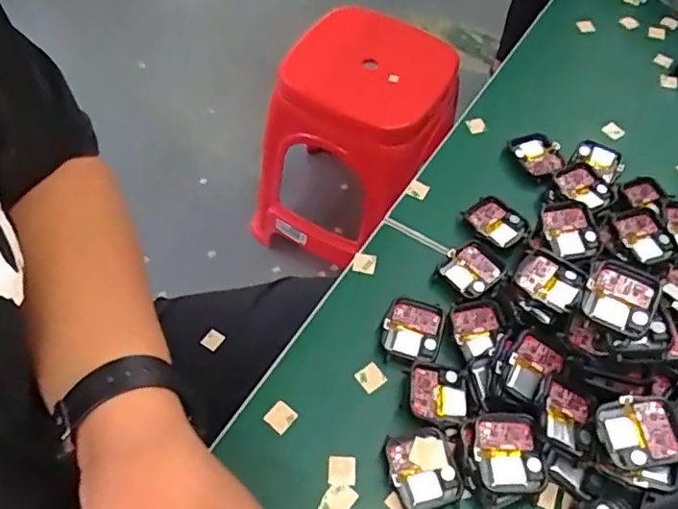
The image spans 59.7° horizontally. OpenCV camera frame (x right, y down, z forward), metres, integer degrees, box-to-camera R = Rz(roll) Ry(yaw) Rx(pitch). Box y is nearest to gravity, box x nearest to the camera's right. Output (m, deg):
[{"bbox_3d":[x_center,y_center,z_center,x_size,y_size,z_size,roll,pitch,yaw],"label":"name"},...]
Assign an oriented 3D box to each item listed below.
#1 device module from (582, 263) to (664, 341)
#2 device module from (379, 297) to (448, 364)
[{"bbox_3d":[0.161,0.026,0.337,0.041,0.012,0.041,21,66,24],"label":"device module"},{"bbox_3d":[0.048,0.051,0.385,0.038,0.010,0.046,17,57,9],"label":"device module"}]

